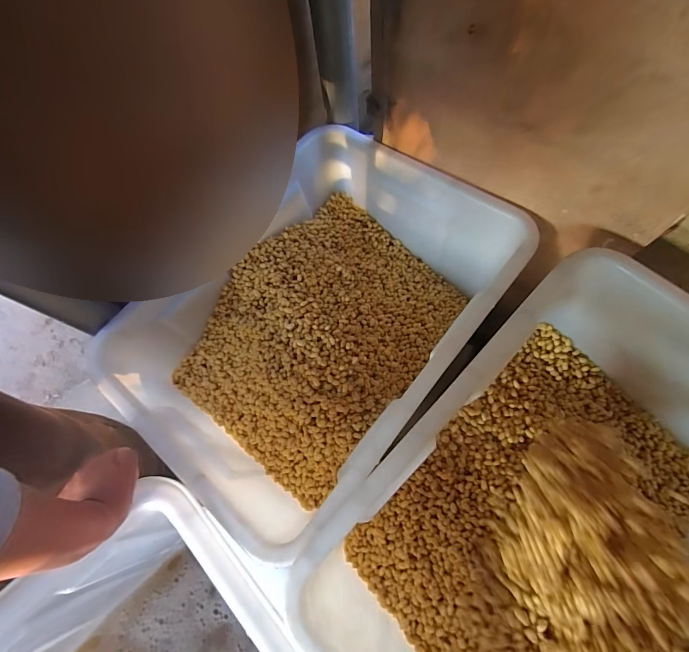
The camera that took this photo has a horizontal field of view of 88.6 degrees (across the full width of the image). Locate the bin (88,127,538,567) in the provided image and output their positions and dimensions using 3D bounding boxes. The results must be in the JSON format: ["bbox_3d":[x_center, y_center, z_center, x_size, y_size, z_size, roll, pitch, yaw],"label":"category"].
[{"bbox_3d":[-0.055,-0.021,0.639,0.472,0.244,0.617,38,74,16],"label":"bin"}]

